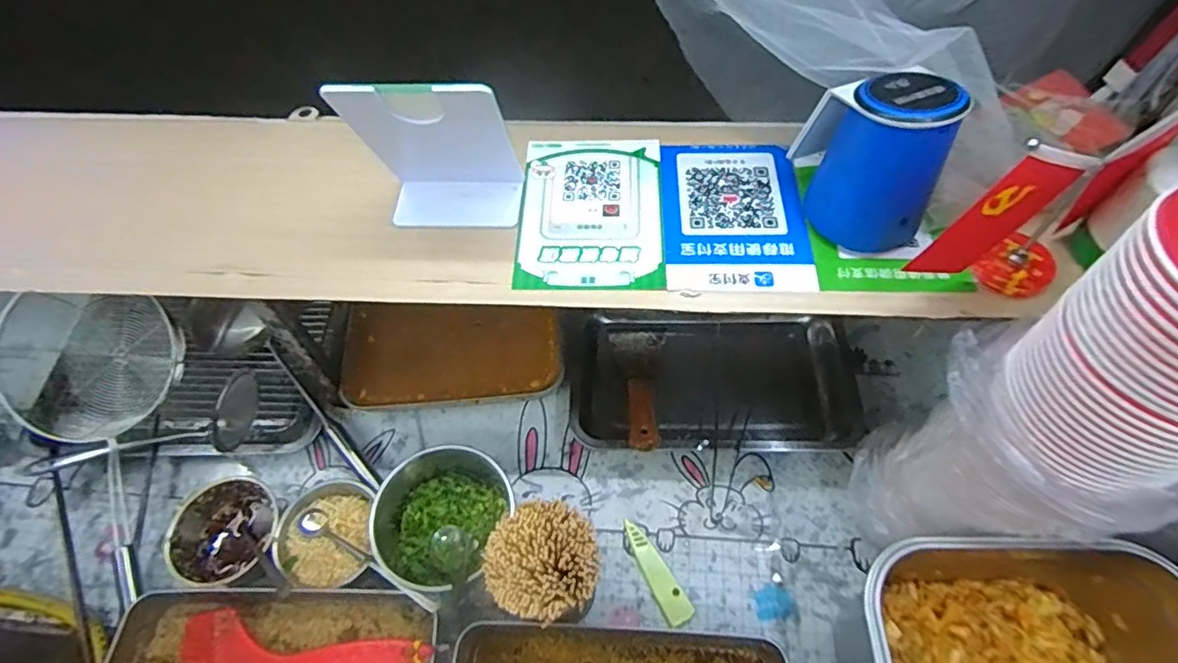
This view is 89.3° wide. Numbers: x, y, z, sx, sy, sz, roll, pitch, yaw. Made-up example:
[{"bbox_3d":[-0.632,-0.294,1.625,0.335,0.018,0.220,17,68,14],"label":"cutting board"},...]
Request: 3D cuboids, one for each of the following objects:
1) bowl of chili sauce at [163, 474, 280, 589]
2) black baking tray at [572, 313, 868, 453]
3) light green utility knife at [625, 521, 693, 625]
[{"bbox_3d":[-0.366,0.209,0.612,0.108,0.047,0.104,-1,56,2],"label":"bowl of chili sauce"},{"bbox_3d":[0.143,0.056,0.692,0.307,0.060,0.182,0,56,3],"label":"black baking tray"},{"bbox_3d":[0.066,0.243,0.604,0.026,0.005,0.106,-27,59,-15],"label":"light green utility knife"}]

